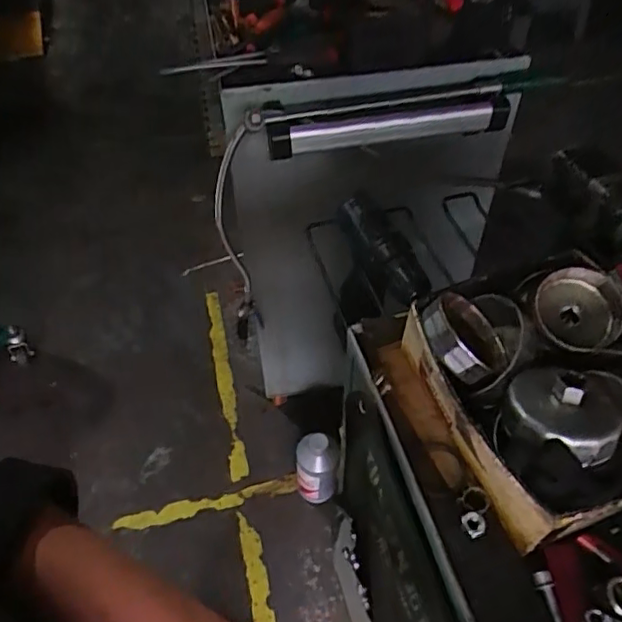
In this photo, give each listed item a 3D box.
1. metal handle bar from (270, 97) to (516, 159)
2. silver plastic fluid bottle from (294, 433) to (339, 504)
[{"bbox_3d":[0.112,-0.265,0.841,0.346,0.058,0.049,-9,52,-8],"label":"metal handle bar"},{"bbox_3d":[0.012,0.365,1.340,0.092,0.224,0.087,-3,51,-3],"label":"silver plastic fluid bottle"}]

